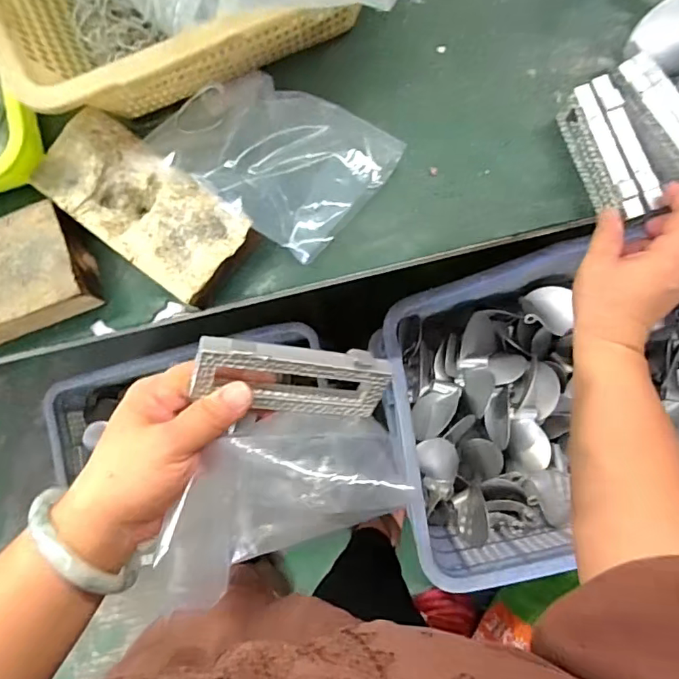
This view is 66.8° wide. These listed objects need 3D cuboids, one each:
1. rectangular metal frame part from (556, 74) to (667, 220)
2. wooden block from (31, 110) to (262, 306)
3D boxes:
[{"bbox_3d":[0.214,-0.146,0.408,0.034,0.044,0.109,-18,85,3],"label":"rectangular metal frame part"},{"bbox_3d":[-0.165,-0.113,0.443,0.179,0.048,0.084,37,90,6],"label":"wooden block"}]

